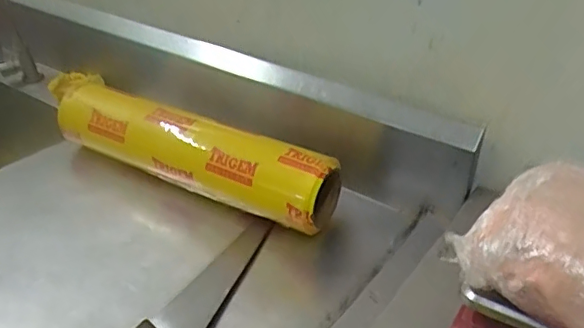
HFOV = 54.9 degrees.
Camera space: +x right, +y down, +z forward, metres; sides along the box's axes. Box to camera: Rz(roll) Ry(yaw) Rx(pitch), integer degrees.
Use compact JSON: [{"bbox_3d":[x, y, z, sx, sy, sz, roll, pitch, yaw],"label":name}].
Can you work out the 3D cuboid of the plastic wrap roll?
[{"bbox_3d":[-0.214,-0.041,0.864,0.594,0.117,0.107,19,37,26],"label":"plastic wrap roll"}]

